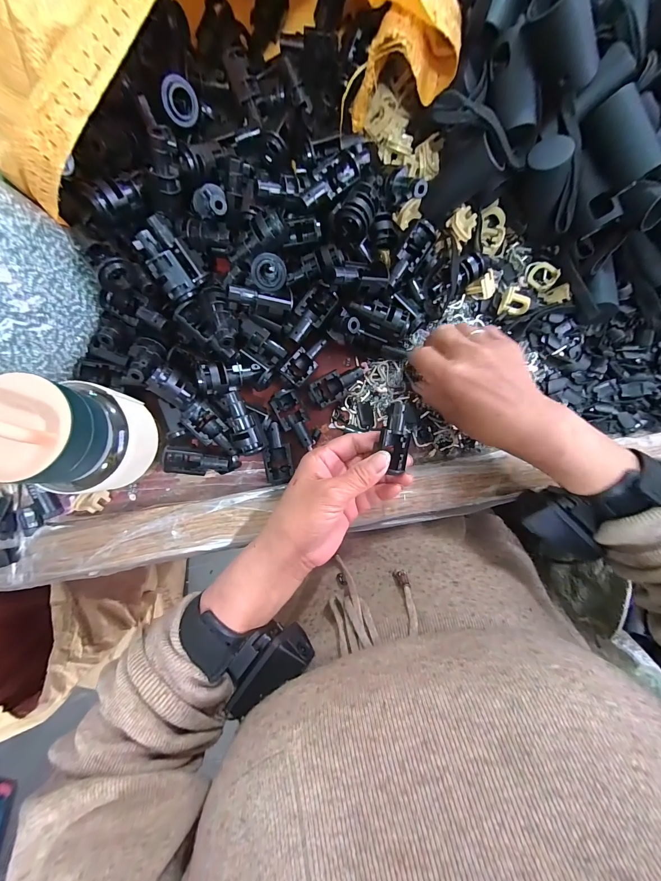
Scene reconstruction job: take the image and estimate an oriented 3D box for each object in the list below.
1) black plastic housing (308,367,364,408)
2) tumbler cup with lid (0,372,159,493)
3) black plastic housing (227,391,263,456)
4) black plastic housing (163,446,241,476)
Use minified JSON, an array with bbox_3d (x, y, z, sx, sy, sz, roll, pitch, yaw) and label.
[{"bbox_3d":[0.005,-0.050,0.289,0.051,0.020,0.026,-25,90,-4],"label":"black plastic housing"},{"bbox_3d":[-0.170,0.000,0.206,0.064,0.112,0.069,0,89,-4],"label":"tumbler cup with lid"},{"bbox_3d":[-0.074,-0.013,0.264,0.020,0.016,0.052,-24,104,-25],"label":"black plastic housing"},{"bbox_3d":[-0.113,0.019,0.278,0.061,0.025,0.022,6,88,-4],"label":"black plastic housing"}]

